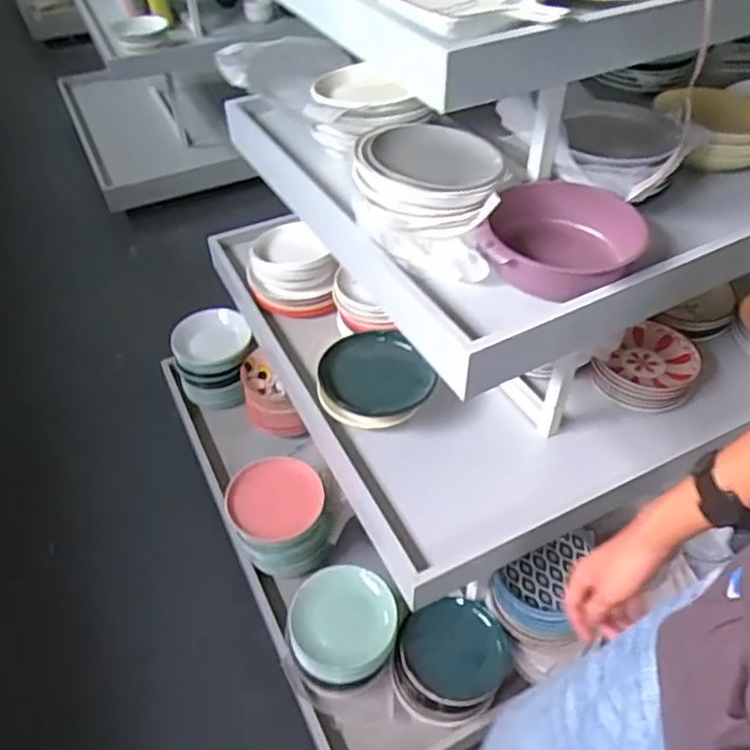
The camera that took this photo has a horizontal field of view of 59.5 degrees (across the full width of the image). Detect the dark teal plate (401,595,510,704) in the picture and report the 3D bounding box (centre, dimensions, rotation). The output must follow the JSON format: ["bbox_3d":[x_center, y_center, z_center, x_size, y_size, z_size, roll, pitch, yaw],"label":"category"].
[{"bbox_3d":[0.144,0.497,1.183,0.185,0.030,0.177,-10,53,14],"label":"dark teal plate"}]

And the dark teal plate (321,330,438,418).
[{"bbox_3d":[0.003,-0.001,1.211,0.199,0.057,0.195,-1,45,0],"label":"dark teal plate"}]

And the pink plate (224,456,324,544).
[{"bbox_3d":[-0.210,0.254,1.376,0.194,0.031,0.184,0,54,-13],"label":"pink plate"}]

